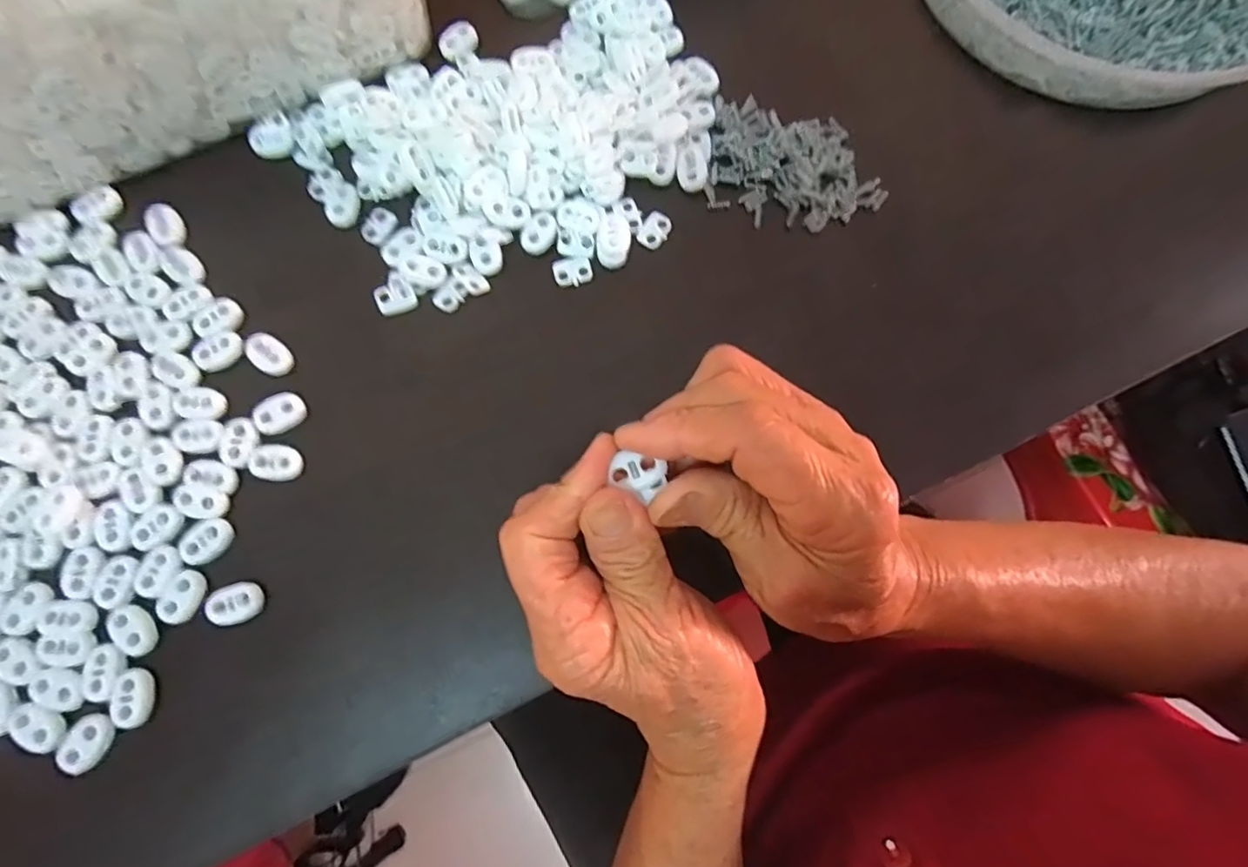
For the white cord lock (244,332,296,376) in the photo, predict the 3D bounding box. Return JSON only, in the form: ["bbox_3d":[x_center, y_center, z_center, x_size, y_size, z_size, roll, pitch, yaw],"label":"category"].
[{"bbox_3d":[-0.169,-0.038,0.282,0.026,0.004,0.016,37,78,9],"label":"white cord lock"}]

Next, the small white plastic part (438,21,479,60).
[{"bbox_3d":[-0.090,-0.215,0.327,0.023,0.007,0.016,-35,78,-8],"label":"small white plastic part"}]

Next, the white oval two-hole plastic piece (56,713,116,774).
[{"bbox_3d":[-0.220,0.125,0.244,0.018,0.005,0.022,33,78,8],"label":"white oval two-hole plastic piece"}]

